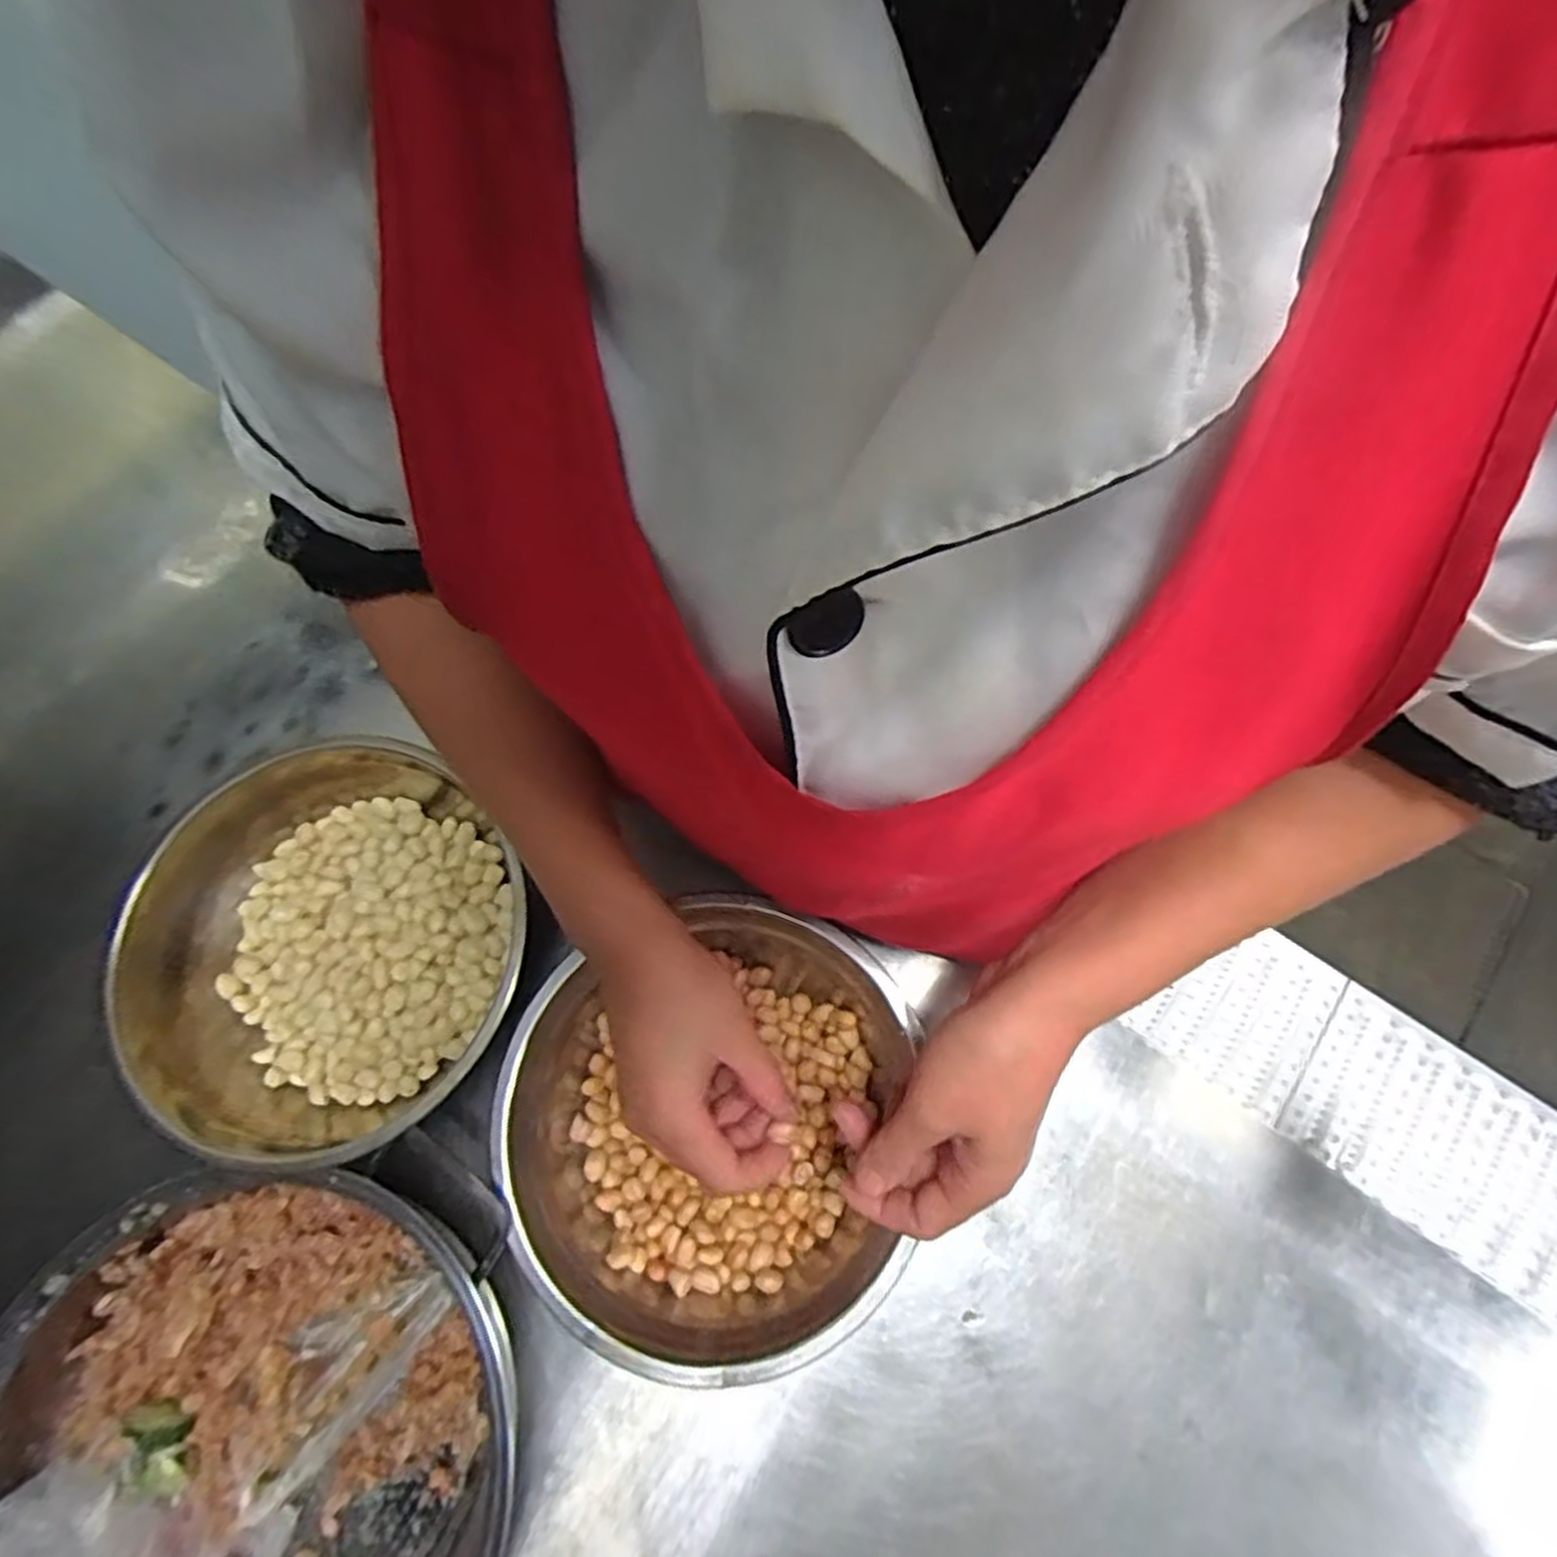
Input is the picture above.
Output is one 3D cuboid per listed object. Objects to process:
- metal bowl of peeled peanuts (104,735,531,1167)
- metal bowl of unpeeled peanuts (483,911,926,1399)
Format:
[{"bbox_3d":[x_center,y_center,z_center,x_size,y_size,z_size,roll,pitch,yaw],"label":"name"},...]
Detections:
[{"bbox_3d":[-0.277,0.112,0.467,0.249,0.087,0.229,-1,72,2],"label":"metal bowl of peeled peanuts"},{"bbox_3d":[-0.038,0.189,0.439,0.213,0.075,0.221,-1,72,2],"label":"metal bowl of unpeeled peanuts"}]

